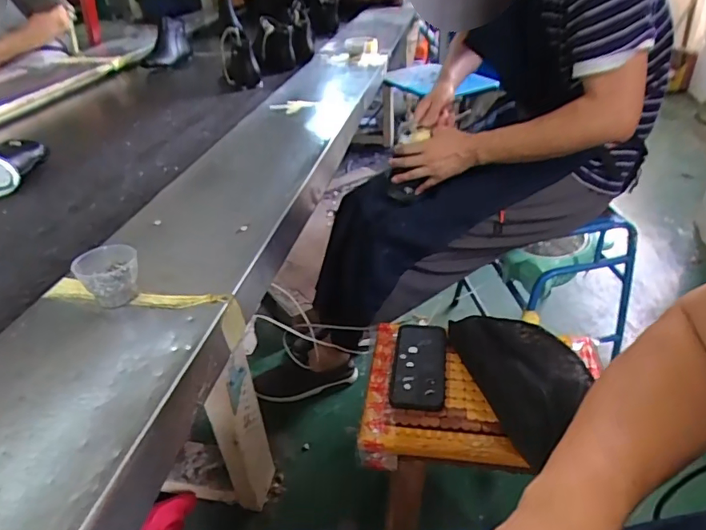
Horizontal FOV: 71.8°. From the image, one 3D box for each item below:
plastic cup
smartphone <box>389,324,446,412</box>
[{"bbox_3d":[-0.270,0.016,0.544,0.066,0.053,0.053,-24,40,-26],"label":"plastic cup"},{"bbox_3d":[0.104,0.155,0.764,0.079,0.013,0.173,3,36,10],"label":"smartphone"}]

